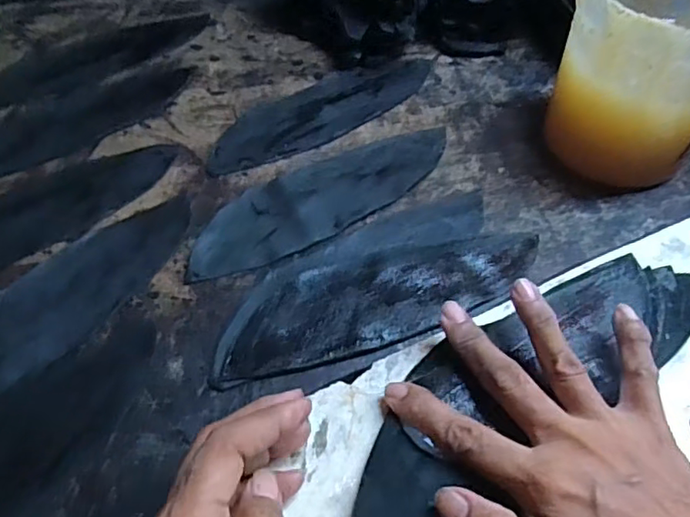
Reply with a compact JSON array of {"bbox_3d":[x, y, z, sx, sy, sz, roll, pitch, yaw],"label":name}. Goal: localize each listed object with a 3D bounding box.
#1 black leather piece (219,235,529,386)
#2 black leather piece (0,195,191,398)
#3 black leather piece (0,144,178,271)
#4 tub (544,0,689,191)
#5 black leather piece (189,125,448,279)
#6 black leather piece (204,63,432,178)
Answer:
[{"bbox_3d":[0.023,0.023,0.369,0.214,0.004,0.071,-15,54,-12],"label":"black leather piece"},{"bbox_3d":[-0.182,0.029,0.363,0.069,0.004,0.213,34,59,23],"label":"black leather piece"},{"bbox_3d":[-0.217,-0.033,0.413,0.202,0.004,0.076,-27,57,-20],"label":"black leather piece"},{"bbox_3d":[0.213,-0.131,0.414,0.112,0.130,0.120,0,52,0],"label":"tub"},{"bbox_3d":[-0.015,-0.046,0.425,0.213,0.006,0.070,-24,56,-18],"label":"black leather piece"},{"bbox_3d":[-0.018,-0.127,0.487,0.215,0.004,0.071,-32,59,-23],"label":"black leather piece"}]

